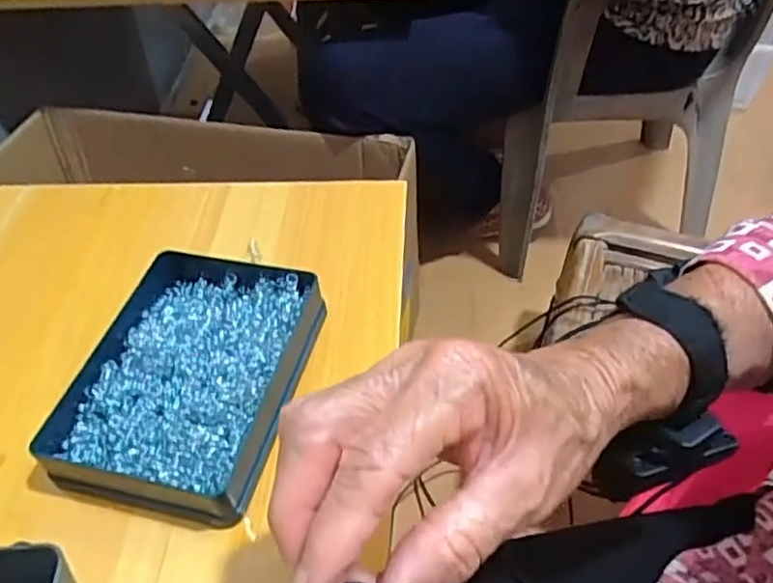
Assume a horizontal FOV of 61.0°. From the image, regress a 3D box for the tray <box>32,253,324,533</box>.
[{"bbox_3d":[-0.110,0.046,0.369,0.117,0.034,0.146,9,48,11],"label":"tray"}]

